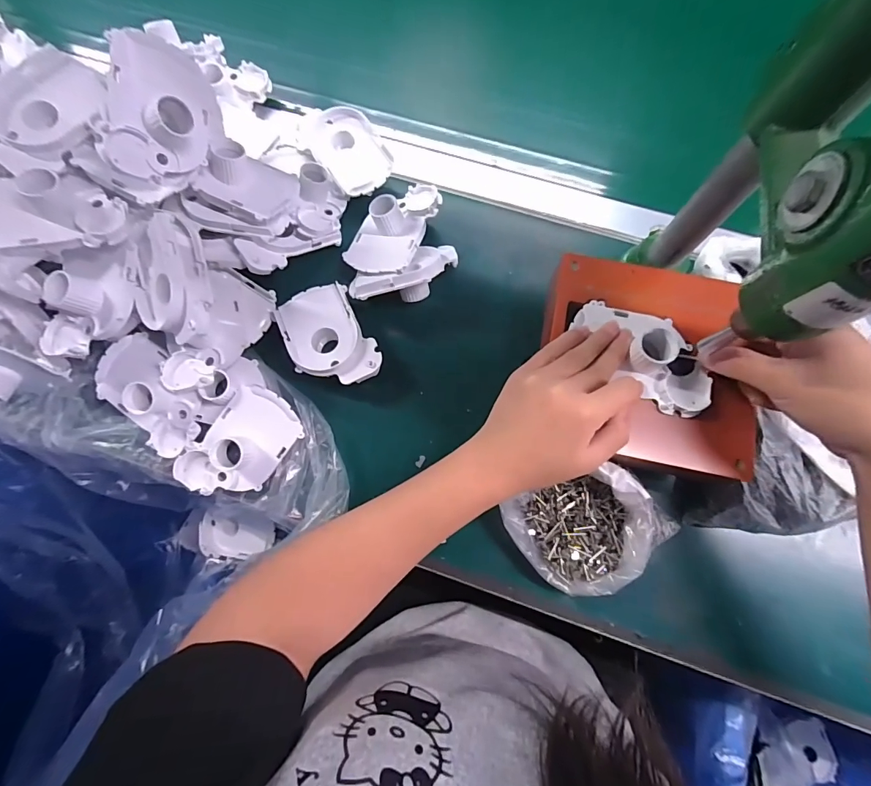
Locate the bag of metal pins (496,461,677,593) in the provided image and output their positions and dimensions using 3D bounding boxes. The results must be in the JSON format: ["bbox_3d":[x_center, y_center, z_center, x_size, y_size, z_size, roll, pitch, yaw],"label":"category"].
[{"bbox_3d":[0.120,0.103,0.324,0.107,0.056,0.098,-39,79,-8],"label":"bag of metal pins"}]

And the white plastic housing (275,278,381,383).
[{"bbox_3d":[-0.095,-0.049,0.371,0.070,0.026,0.096,-23,77,-5],"label":"white plastic housing"}]

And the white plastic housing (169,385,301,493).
[{"bbox_3d":[-0.164,0.045,0.344,0.064,0.028,0.102,41,80,10],"label":"white plastic housing"}]

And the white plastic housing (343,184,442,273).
[{"bbox_3d":[-0.041,-0.159,0.389,0.064,0.030,0.099,28,78,7],"label":"white plastic housing"}]

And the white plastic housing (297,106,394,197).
[{"bbox_3d":[-0.089,-0.242,0.413,0.062,0.031,0.095,-37,79,-8],"label":"white plastic housing"}]

